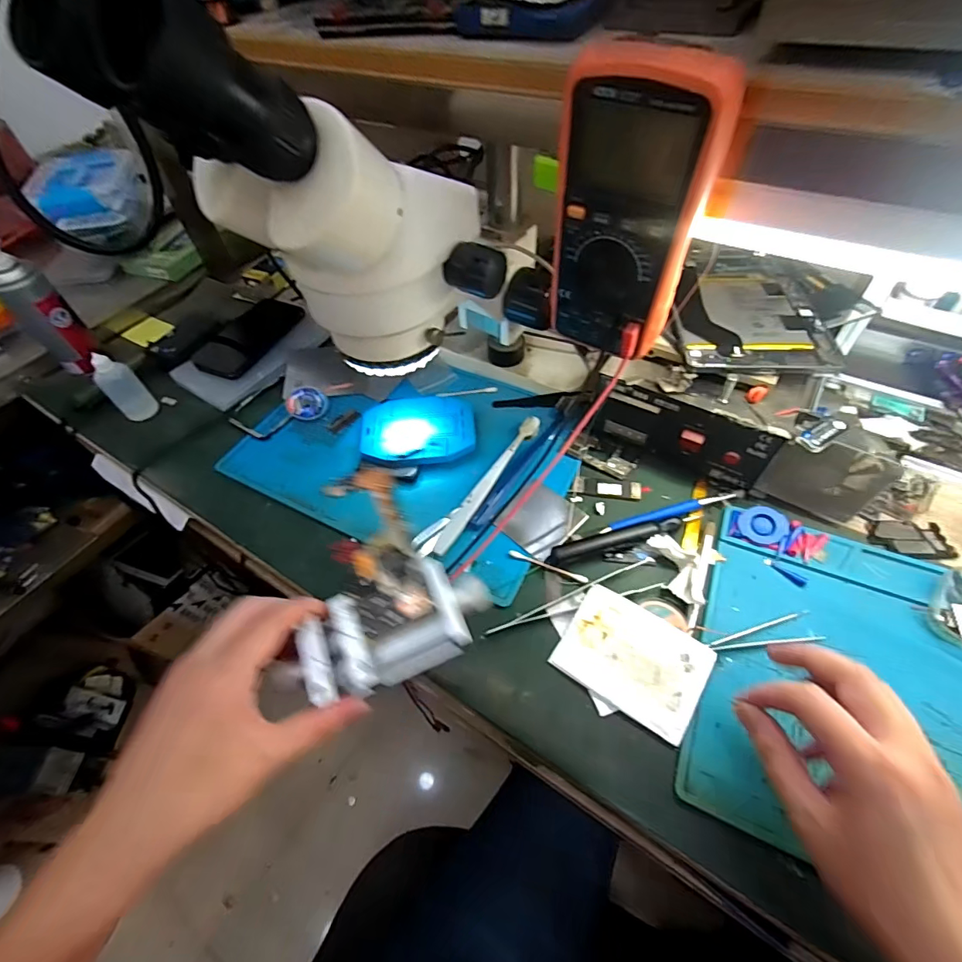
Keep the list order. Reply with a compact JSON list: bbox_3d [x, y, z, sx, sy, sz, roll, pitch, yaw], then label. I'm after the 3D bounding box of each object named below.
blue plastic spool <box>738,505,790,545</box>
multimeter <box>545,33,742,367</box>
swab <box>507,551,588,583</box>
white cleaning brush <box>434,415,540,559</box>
[{"bbox_3d":[0.249,0.039,0.406,0.038,0.006,0.034,21,76,23],"label":"blue plastic spool"},{"bbox_3d":[0.093,-0.164,0.296,0.085,0.172,0.032,35,63,26],"label":"multimeter"},{"bbox_3d":[0.059,0.076,0.405,0.071,0.006,0.006,17,59,16],"label":"swab"},{"bbox_3d":[0.009,-0.001,0.455,0.016,0.007,0.180,25,59,21],"label":"white cleaning brush"}]

